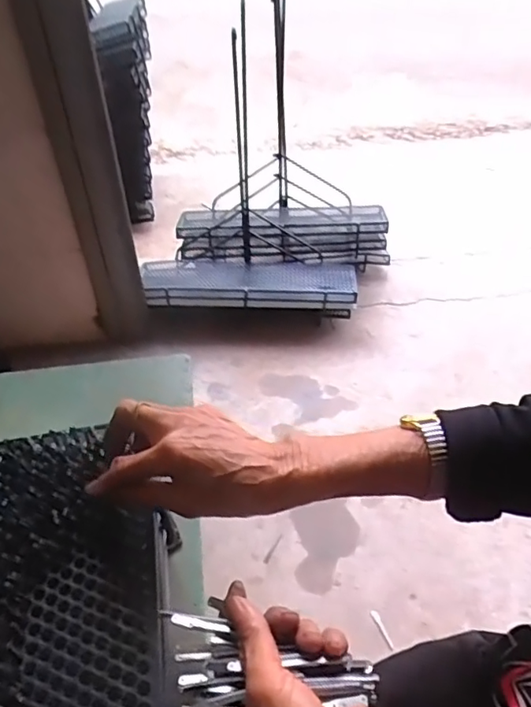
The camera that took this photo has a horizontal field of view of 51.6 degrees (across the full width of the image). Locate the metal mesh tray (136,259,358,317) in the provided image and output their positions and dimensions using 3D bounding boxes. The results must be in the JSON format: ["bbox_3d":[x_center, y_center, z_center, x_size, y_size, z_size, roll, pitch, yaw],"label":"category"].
[{"bbox_3d":[-0.045,-0.201,1.602,0.612,0.071,0.211,3,43,4],"label":"metal mesh tray"}]

